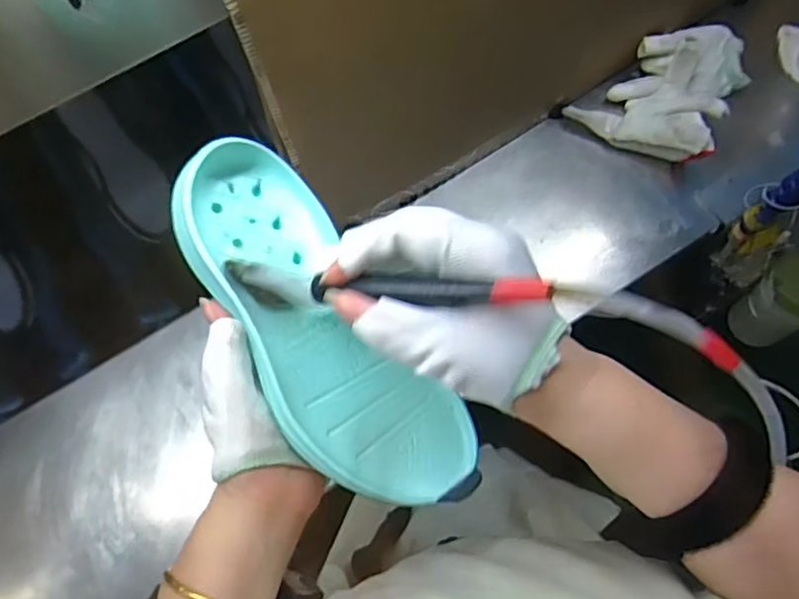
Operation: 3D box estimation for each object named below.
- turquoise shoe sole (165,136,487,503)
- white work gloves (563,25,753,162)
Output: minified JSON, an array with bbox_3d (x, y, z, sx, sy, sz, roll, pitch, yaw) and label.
[{"bbox_3d":[-0.044,0.015,0.329,0.081,0.029,0.212,-32,87,-10],"label":"turquoise shoe sole"},{"bbox_3d":[0.310,-0.239,0.686,0.136,0.065,0.187,39,76,13],"label":"white work gloves"}]

